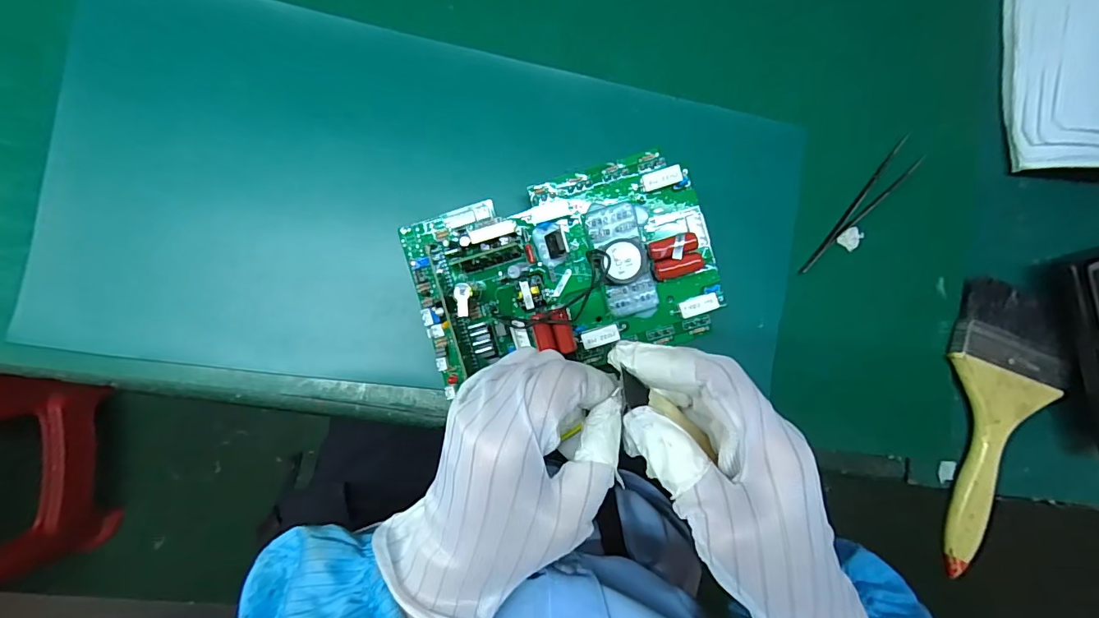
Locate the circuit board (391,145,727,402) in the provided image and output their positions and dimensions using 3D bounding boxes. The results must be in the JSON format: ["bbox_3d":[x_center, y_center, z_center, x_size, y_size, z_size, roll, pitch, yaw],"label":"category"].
[{"bbox_3d":[0.006,-0.021,0.286,0.175,0.031,0.109,-16,91,5],"label":"circuit board"}]

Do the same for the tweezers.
[{"bbox_3d":[0.222,-0.076,0.353,0.129,0.004,0.020,-42,94,-6],"label":"tweezers"}]

